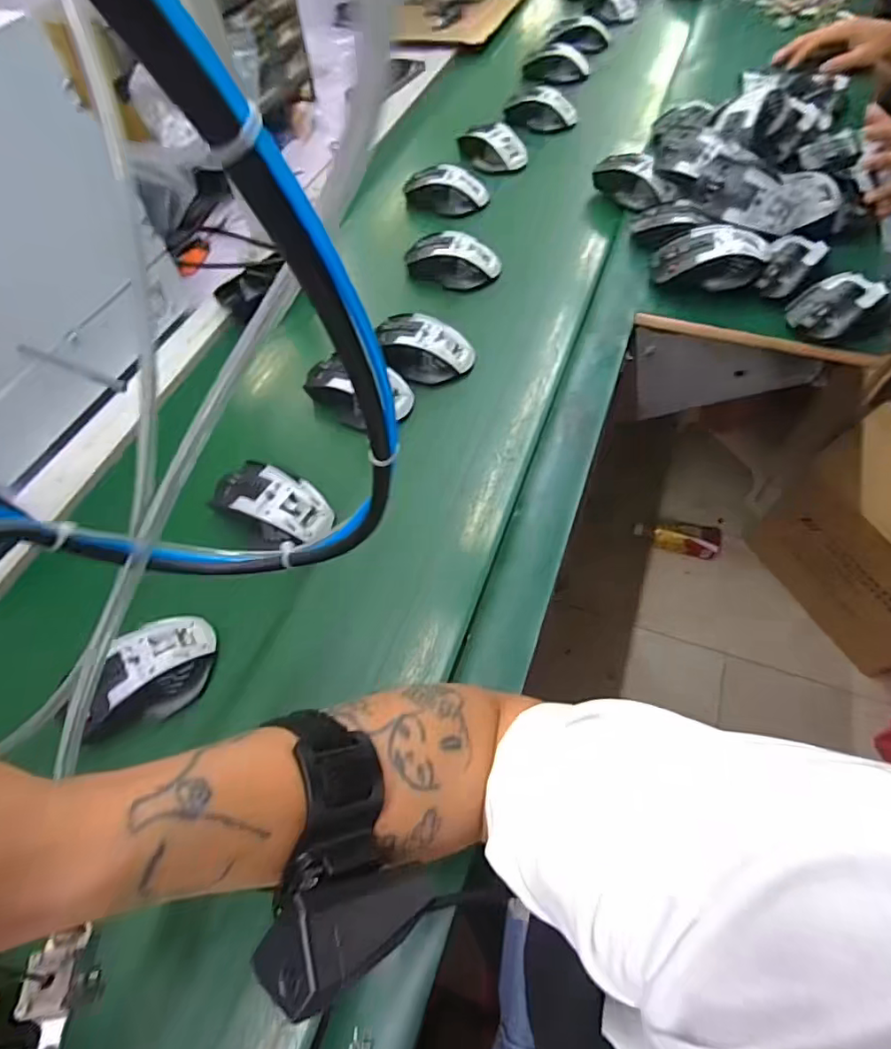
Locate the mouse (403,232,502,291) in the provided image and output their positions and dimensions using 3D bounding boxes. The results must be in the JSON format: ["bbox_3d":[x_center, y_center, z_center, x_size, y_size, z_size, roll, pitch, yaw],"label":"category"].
[{"bbox_3d":[0.008,-0.320,0.661,0.113,0.038,0.062,17,63,13],"label":"mouse"}]

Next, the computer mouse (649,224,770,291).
[{"bbox_3d":[0.288,-0.290,0.589,0.114,0.042,0.062,1,60,4],"label":"computer mouse"}]

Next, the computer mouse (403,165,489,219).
[{"bbox_3d":[0.001,-0.456,0.746,0.115,0.042,0.052,-2,60,3],"label":"computer mouse"}]

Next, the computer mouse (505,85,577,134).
[{"bbox_3d":[0.148,-0.643,0.849,0.106,0.046,0.058,33,67,20],"label":"computer mouse"}]

